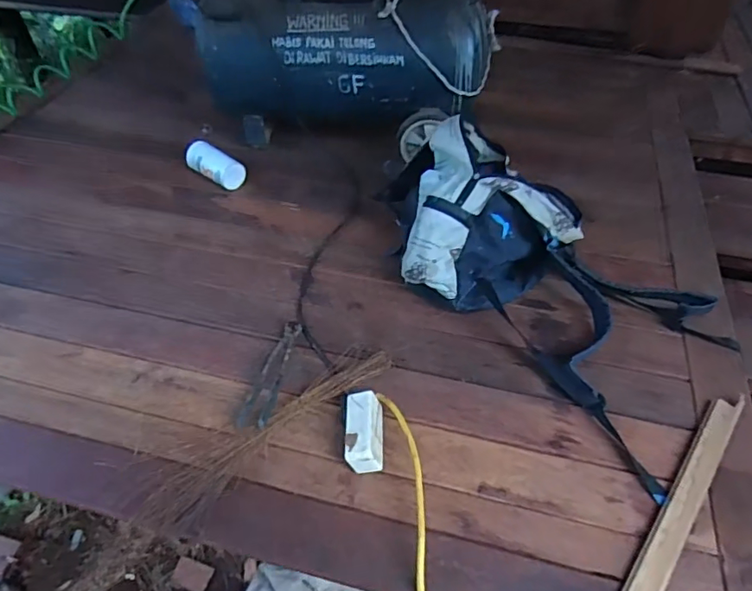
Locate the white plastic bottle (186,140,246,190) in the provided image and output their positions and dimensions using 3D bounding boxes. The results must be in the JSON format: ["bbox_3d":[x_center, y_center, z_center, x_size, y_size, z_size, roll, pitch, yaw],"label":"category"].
[{"bbox_3d":[-0.367,-0.297,1.199,0.146,0.055,0.060,32,58,8],"label":"white plastic bottle"}]

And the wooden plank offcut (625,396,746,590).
[{"bbox_3d":[0.409,0.303,0.709,0.044,0.024,0.454,33,59,24],"label":"wooden plank offcut"}]

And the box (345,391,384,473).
[{"bbox_3d":[-0.017,0.197,0.773,0.055,0.051,0.109,-1,51,1],"label":"box"}]

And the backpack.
[{"bbox_3d":[0.305,-0.073,0.910,0.373,0.206,0.659,-36,58,-24],"label":"backpack"}]

